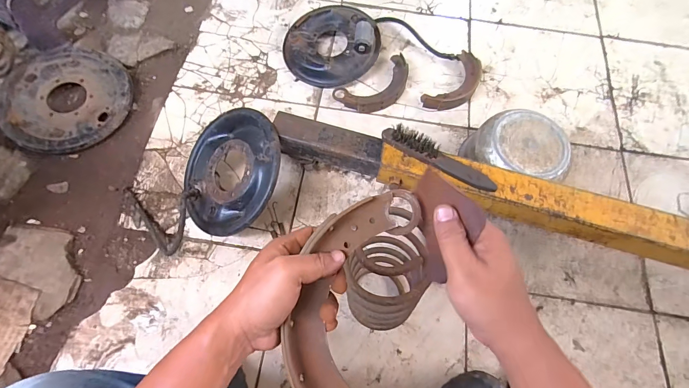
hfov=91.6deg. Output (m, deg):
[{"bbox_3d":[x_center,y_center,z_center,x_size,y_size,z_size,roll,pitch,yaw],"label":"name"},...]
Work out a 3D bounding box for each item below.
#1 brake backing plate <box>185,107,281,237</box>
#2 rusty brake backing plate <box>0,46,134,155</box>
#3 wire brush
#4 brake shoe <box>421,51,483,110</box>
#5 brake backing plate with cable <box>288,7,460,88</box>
[{"bbox_3d":[-0.247,-0.052,0.721,0.275,0.039,0.269,-6,77,28],"label":"brake backing plate"},{"bbox_3d":[-0.708,-0.240,0.857,0.296,0.060,0.284,0,69,-1],"label":"rusty brake backing plate"},{"bbox_3d":[0.179,-0.067,0.646,0.230,0.048,0.032,30,70,10],"label":"wire brush"},{"bbox_3d":[0.307,-0.300,0.918,0.101,0.035,0.217,38,73,13],"label":"brake shoe"},{"bbox_3d":[0.059,-0.446,0.938,0.448,0.090,0.248,-15,70,-7],"label":"brake backing plate with cable"}]

